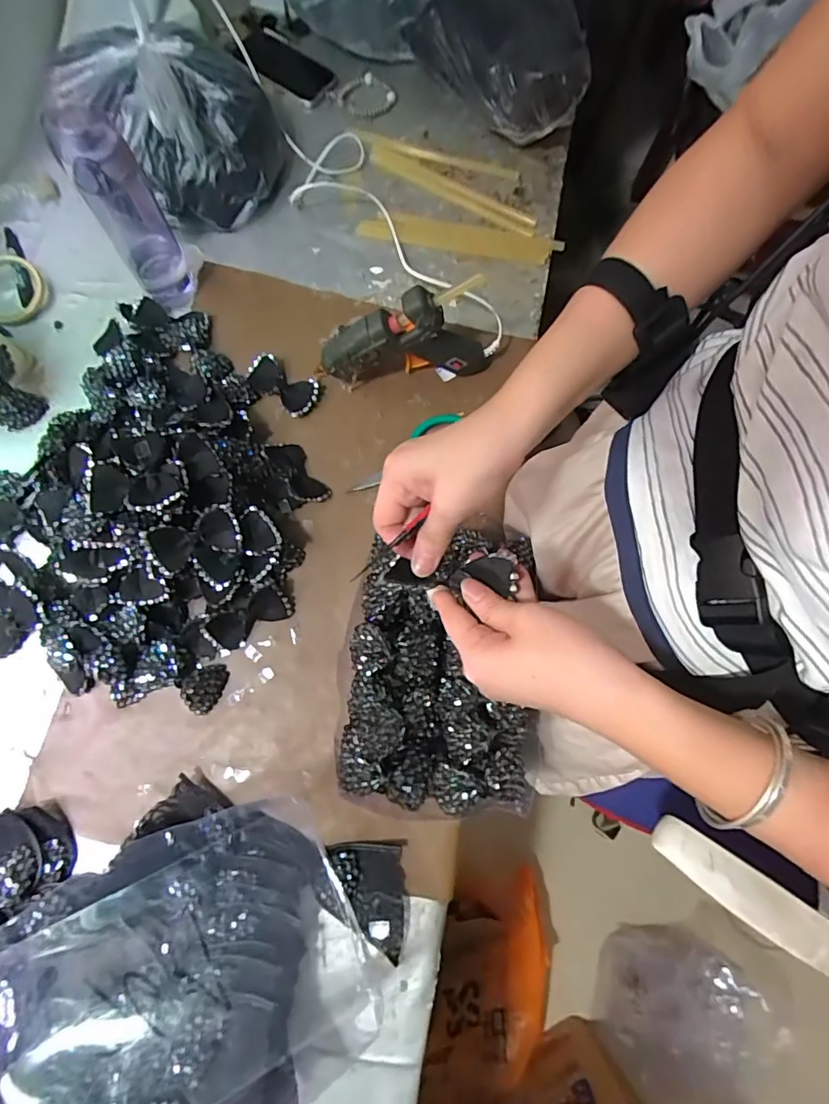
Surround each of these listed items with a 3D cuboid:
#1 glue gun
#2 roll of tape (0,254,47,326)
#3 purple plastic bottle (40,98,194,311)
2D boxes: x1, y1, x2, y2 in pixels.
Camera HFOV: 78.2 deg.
[{"bbox_3d":[-0.006,-0.253,0.614,0.225,0.140,0.044,-5,76,-3],"label":"glue gun"},{"bbox_3d":[-0.537,-0.347,0.675,0.090,0.020,0.096,0,76,-2],"label":"roll of tape"},{"bbox_3d":[-0.334,-0.393,0.599,0.069,0.217,0.077,-29,79,-8],"label":"purple plastic bottle"}]

